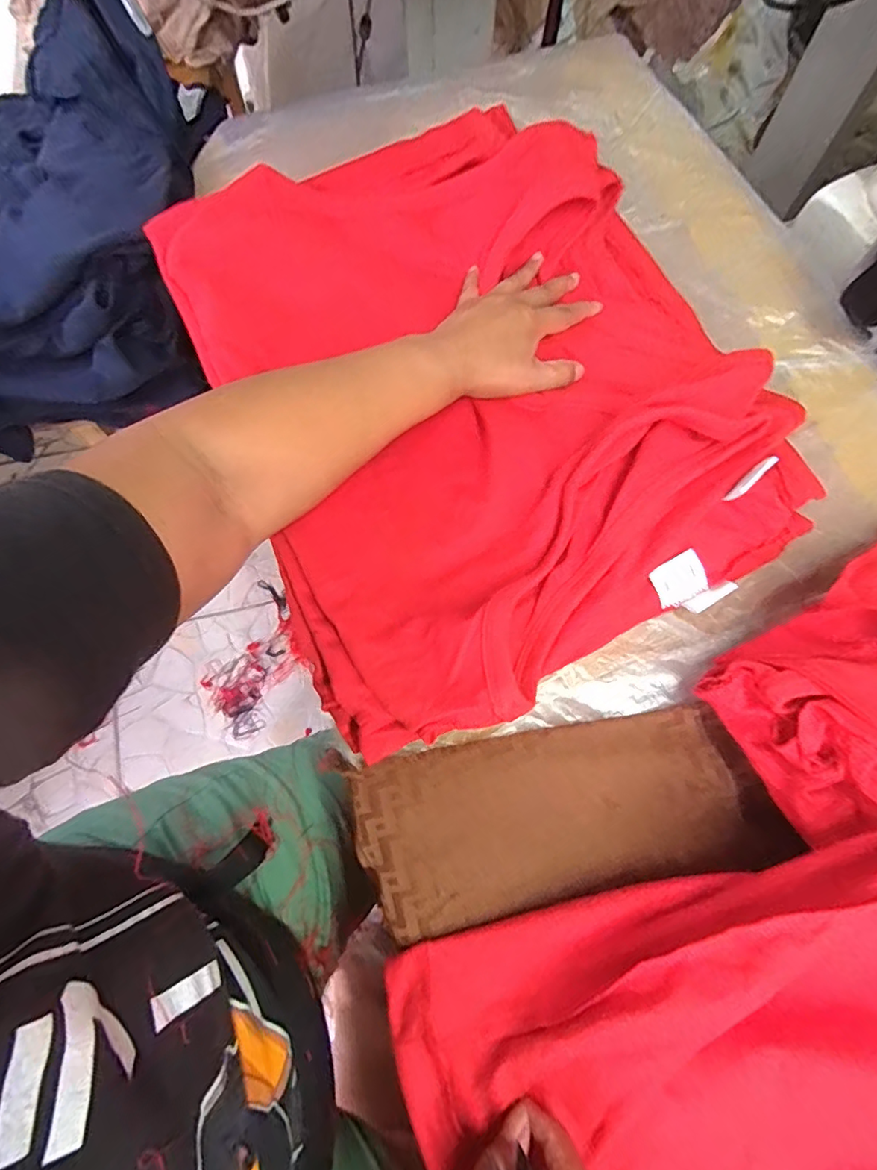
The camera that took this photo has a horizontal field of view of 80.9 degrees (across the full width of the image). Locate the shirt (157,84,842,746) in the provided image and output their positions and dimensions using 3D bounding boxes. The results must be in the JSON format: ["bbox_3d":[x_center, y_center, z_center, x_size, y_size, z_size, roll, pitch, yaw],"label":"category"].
[{"bbox_3d":[0.025,-0.163,0.370,0.367,0.065,0.440,-26,73,-9],"label":"shirt"}]

